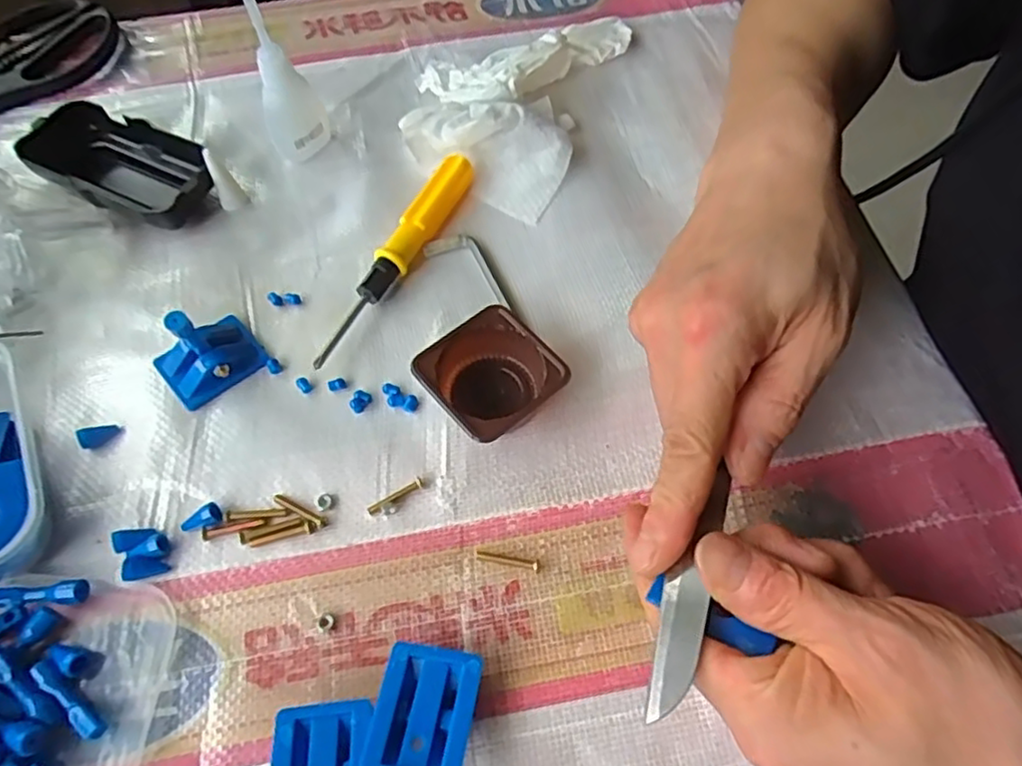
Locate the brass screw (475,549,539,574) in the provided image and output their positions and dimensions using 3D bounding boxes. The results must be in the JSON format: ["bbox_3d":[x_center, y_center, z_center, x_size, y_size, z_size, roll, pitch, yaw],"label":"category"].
[{"bbox_3d":[-0.002,0.072,0.272,0.026,0.004,0.004,11,62,9],"label":"brass screw"}]

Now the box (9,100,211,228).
[{"bbox_3d":[-0.214,-0.119,0.372,0.108,0.030,0.050,26,65,16],"label":"box"}]

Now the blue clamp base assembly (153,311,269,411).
[{"bbox_3d":[-0.146,-0.015,0.316,0.043,0.023,0.036,-36,65,-16],"label":"blue clamp base assembly"}]

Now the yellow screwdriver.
[{"bbox_3d":[-0.058,-0.065,0.344,0.018,0.017,0.140,22,64,14],"label":"yellow screwdriver"}]

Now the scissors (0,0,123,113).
[{"bbox_3d":[-0.323,-0.212,0.435,0.126,0.018,0.085,-33,65,-15],"label":"scissors"}]

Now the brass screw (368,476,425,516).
[{"bbox_3d":[-0.050,0.048,0.288,0.026,0.004,0.006,-26,63,-11],"label":"brass screw"}]

